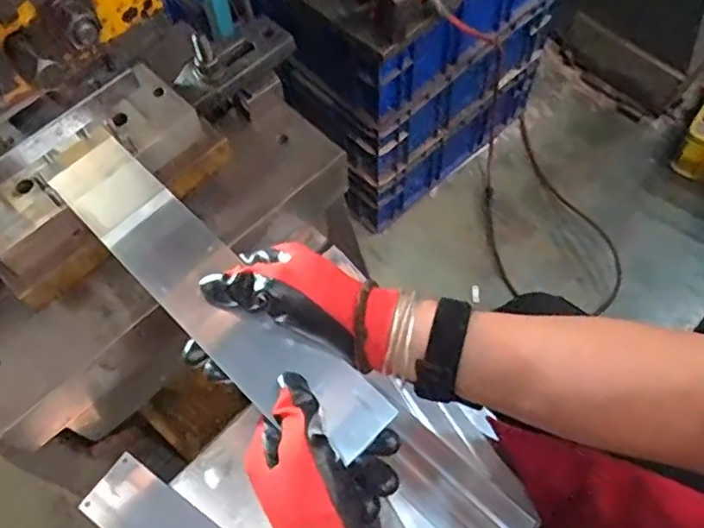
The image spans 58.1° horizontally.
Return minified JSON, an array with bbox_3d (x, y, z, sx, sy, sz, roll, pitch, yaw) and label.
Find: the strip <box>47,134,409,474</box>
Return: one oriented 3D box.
[{"bbox_3d":[-0.102,0.016,0.444,0.062,0.005,0.306,-43,70,-15],"label":"strip"}]

